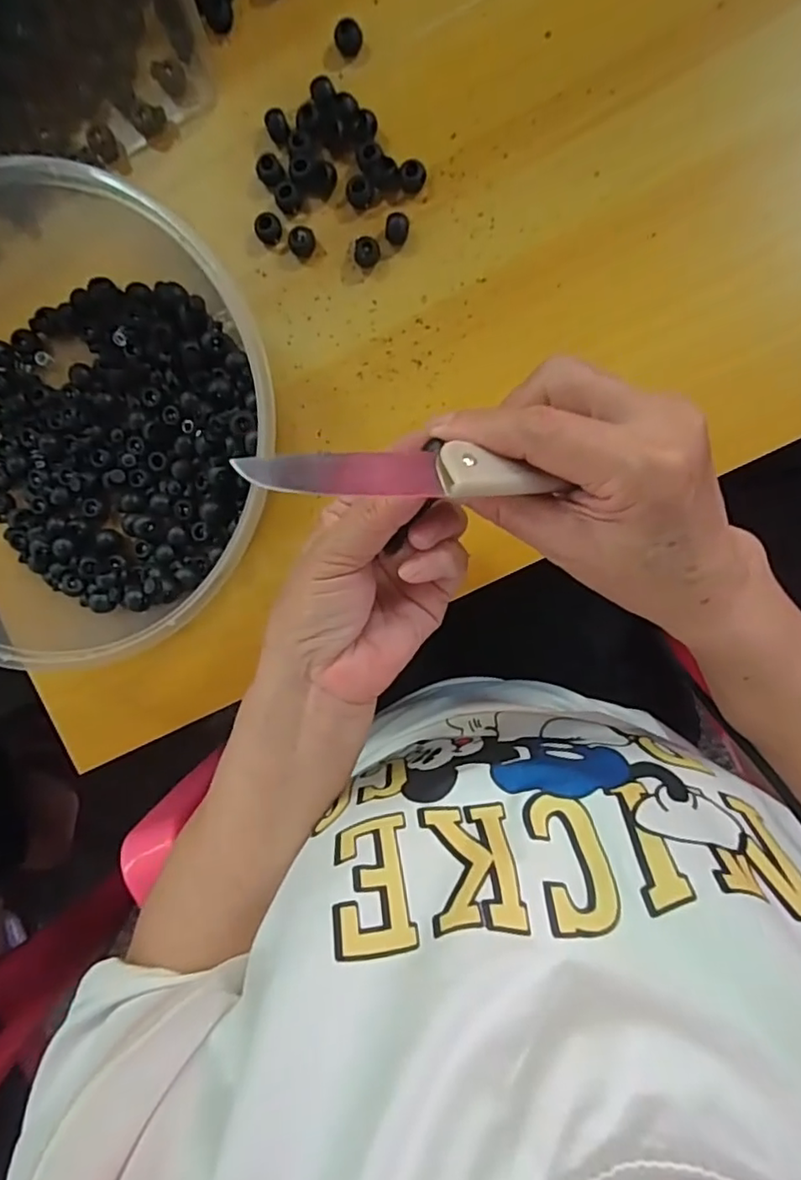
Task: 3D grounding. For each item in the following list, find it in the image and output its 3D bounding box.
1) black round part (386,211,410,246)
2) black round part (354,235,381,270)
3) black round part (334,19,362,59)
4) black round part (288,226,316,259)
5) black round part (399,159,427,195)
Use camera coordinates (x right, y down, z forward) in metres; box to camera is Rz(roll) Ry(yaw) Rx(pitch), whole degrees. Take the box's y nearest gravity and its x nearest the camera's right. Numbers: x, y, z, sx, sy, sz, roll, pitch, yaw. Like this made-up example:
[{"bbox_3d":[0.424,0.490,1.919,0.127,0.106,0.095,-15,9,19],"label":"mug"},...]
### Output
[{"bbox_3d":[-0.002,-0.208,0.341,0.012,0.012,0.015,24,97,2],"label":"black round part"},{"bbox_3d":[-0.020,-0.197,0.344,0.015,0.010,0.013,-16,93,6],"label":"black round part"},{"bbox_3d":[-0.029,-0.311,0.333,0.015,0.010,0.013,-11,95,8],"label":"black round part"},{"bbox_3d":[-0.057,-0.203,0.344,0.015,0.008,0.015,0,95,5],"label":"black round part"},{"bbox_3d":[0.007,-0.234,0.335,0.015,0.013,0.012,-13,94,6],"label":"black round part"}]

